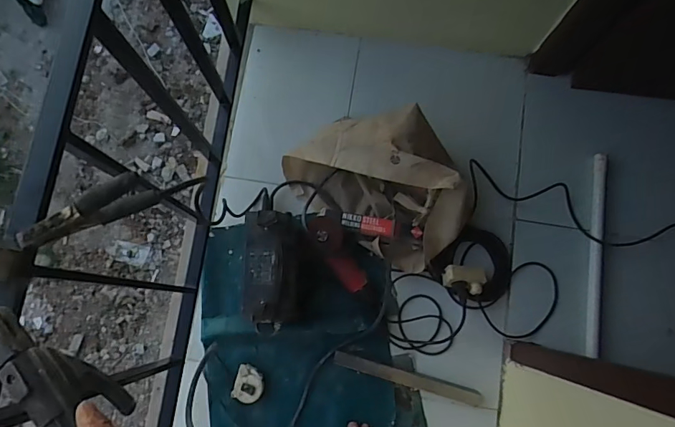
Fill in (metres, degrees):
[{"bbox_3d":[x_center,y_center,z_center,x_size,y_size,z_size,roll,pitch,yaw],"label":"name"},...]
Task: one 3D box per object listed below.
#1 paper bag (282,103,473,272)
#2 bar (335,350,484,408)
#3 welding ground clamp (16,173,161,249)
[{"bbox_3d":[0.117,-0.068,1.138,0.360,0.232,0.433,-34,81,-6],"label":"paper bag"},{"bbox_3d":[0.179,0.427,1.155,0.385,0.020,0.036,15,79,3],"label":"bar"},{"bbox_3d":[-0.279,0.001,0.505,0.140,0.057,0.021,-28,81,-5],"label":"welding ground clamp"}]

